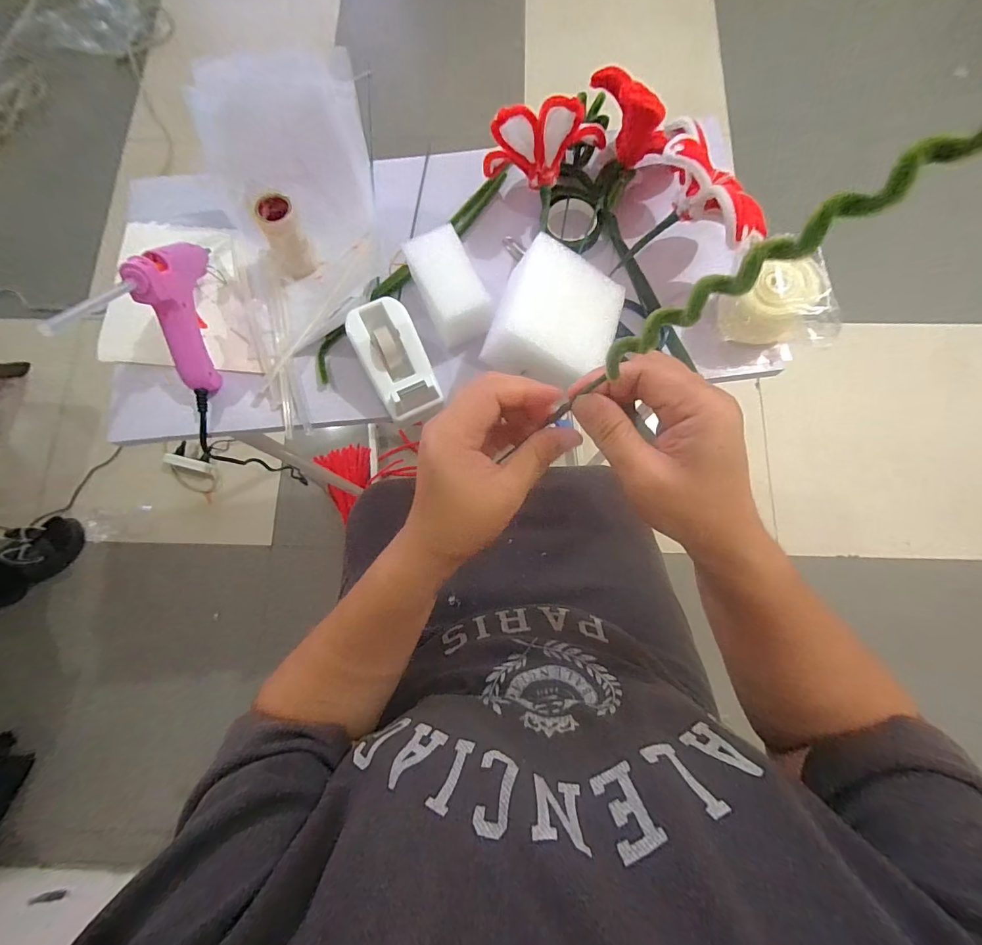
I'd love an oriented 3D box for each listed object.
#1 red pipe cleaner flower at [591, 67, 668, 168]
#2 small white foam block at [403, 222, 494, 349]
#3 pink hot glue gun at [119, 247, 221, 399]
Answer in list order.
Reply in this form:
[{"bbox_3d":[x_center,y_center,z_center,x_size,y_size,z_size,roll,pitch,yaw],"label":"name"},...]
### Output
[{"bbox_3d":[0.117,-0.311,0.371,0.021,0.049,0.085,-33,79,-6],"label":"red pipe cleaner flower"},{"bbox_3d":[-0.035,-0.159,0.378,0.052,0.046,0.097,-24,78,-4],"label":"small white foam block"},{"bbox_3d":[-0.260,-0.143,0.350,0.025,0.095,0.127,-8,78,0],"label":"pink hot glue gun"}]

